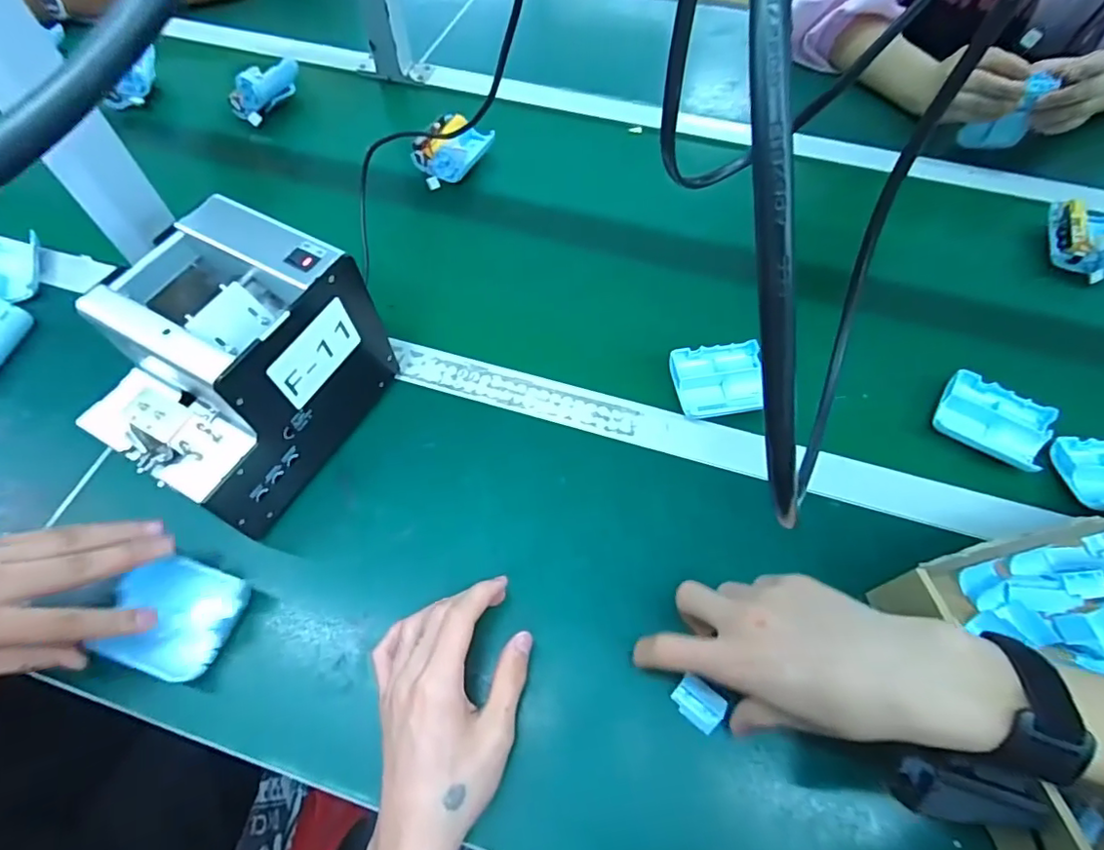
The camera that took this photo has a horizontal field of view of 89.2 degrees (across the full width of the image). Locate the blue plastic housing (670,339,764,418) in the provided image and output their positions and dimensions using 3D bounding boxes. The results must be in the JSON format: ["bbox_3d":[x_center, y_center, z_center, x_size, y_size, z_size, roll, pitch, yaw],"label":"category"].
[{"bbox_3d":[0.149,-0.041,0.499,0.080,0.018,0.062,-8,63,-4],"label":"blue plastic housing"}]

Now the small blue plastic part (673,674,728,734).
[{"bbox_3d":[0.099,0.185,0.373,0.032,0.012,0.027,39,96,31],"label":"small blue plastic part"}]

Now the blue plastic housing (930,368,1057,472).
[{"bbox_3d":[0.376,-0.002,0.475,0.083,0.016,0.070,27,66,13],"label":"blue plastic housing"}]

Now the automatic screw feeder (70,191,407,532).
[{"bbox_3d":[-0.234,-0.044,0.415,0.133,0.137,0.179,27,66,13],"label":"automatic screw feeder"}]

